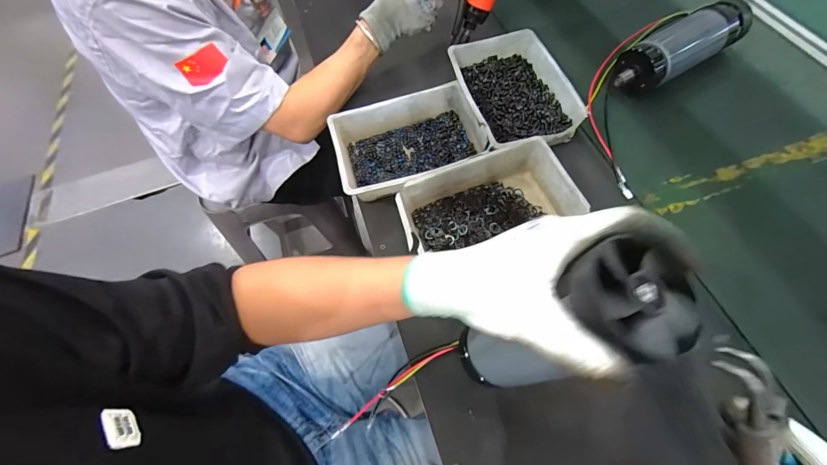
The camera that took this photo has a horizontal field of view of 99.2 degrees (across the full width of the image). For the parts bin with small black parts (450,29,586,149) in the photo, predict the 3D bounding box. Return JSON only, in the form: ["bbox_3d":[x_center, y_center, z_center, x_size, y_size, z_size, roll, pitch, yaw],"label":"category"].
[{"bbox_3d":[0.149,-0.207,0.527,0.148,0.049,0.207,-16,63,-5],"label":"parts bin with small black parts"}]

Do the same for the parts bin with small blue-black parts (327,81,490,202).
[{"bbox_3d":[-0.004,-0.125,0.507,0.201,0.053,0.148,-16,63,-5],"label":"parts bin with small blue-black parts"}]

